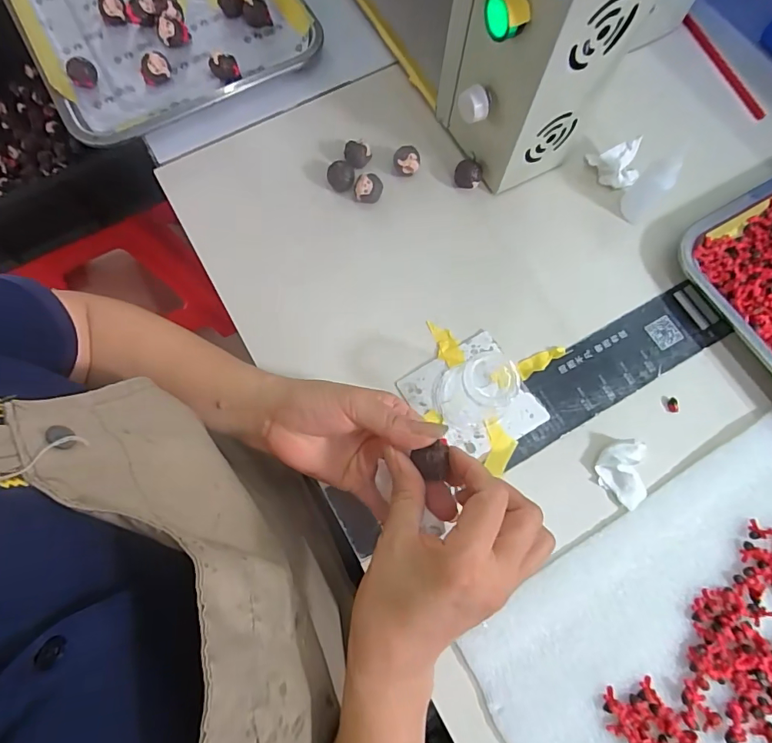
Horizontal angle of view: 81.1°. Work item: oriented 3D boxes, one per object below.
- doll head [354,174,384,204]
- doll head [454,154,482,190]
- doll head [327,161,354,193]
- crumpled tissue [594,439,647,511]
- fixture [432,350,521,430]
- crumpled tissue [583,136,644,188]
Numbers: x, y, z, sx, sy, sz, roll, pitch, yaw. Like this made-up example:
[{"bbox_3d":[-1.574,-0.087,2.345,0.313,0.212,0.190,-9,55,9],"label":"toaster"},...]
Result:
[{"bbox_3d":[-0.015,-0.166,0.410,0.023,0.021,0.020,21,73,5],"label":"doll head"},{"bbox_3d":[0.078,-0.185,0.420,0.025,0.024,0.021,33,75,8],"label":"doll head"},{"bbox_3d":[-0.042,-0.179,0.418,0.024,0.021,0.023,1,73,-2],"label":"doll head"},{"bbox_3d":[0.182,0.077,0.347,0.037,0.017,0.051,15,73,3],"label":"crumpled tissue"},{"bbox_3d":[0.070,0.011,0.341,0.055,0.062,0.052,1,73,-2],"label":"fixture"},{"bbox_3d":[0.216,-0.195,0.422,0.047,0.030,0.031,9,73,1],"label":"crumpled tissue"}]

